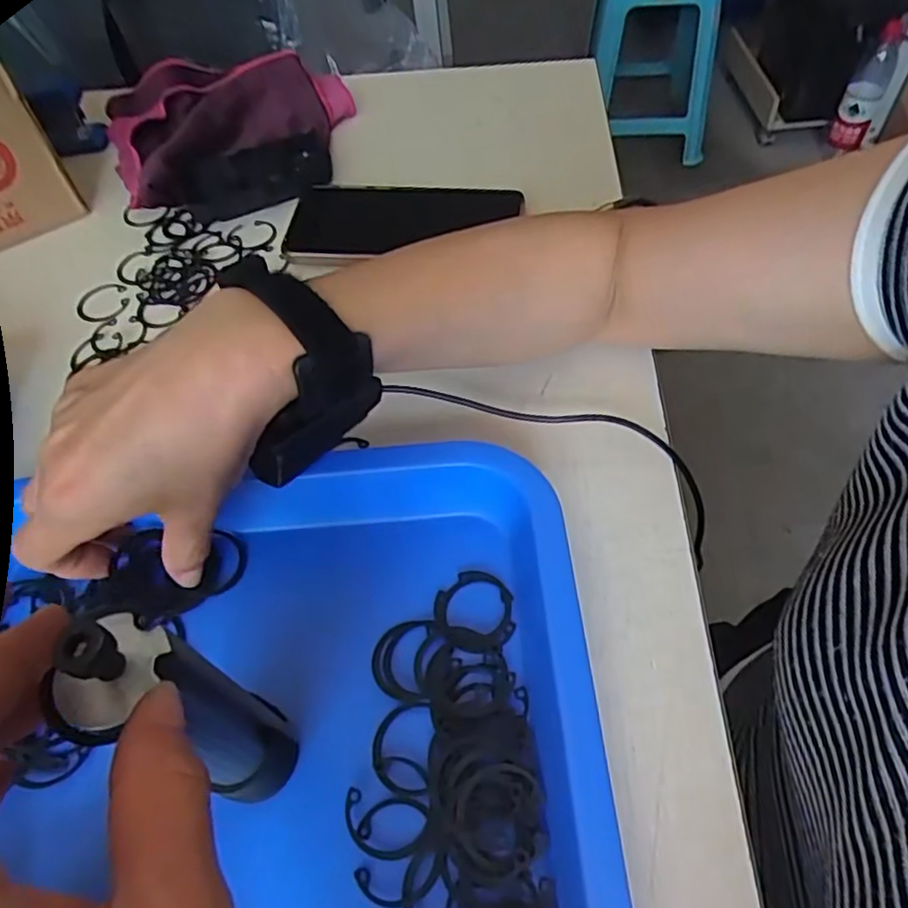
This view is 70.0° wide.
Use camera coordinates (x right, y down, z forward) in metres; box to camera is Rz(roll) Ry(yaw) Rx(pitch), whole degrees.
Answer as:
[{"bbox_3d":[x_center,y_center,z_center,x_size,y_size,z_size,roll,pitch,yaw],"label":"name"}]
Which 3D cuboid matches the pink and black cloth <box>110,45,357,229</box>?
[{"bbox_3d":[-0.182,-0.274,0.530,0.193,0.043,0.220,-15,55,-9],"label":"pink and black cloth"}]

